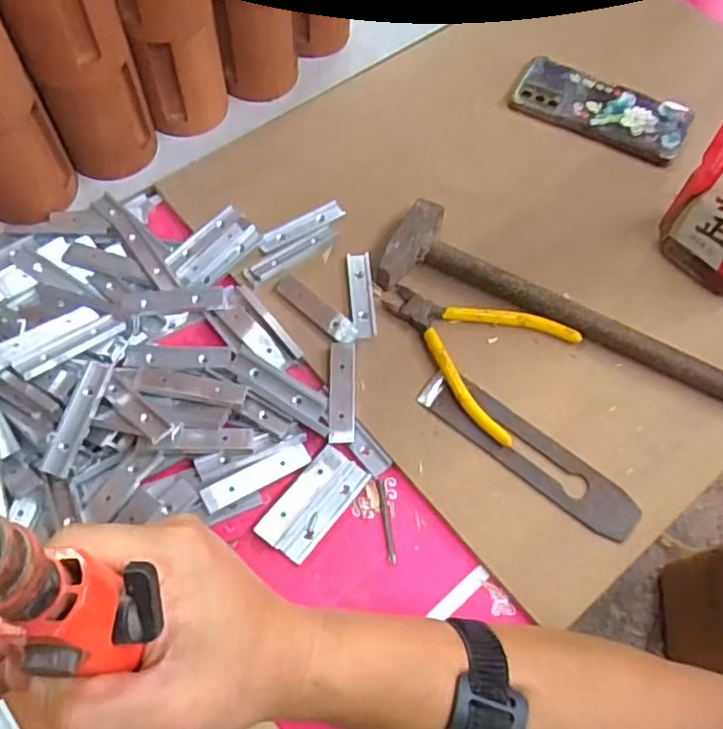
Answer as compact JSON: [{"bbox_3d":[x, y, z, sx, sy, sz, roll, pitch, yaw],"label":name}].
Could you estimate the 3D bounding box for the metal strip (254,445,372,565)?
[{"bbox_3d":[-0.033,0.097,0.457,0.039,0.008,0.080,36,69,13],"label":"metal strip"}]

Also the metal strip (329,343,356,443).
[{"bbox_3d":[-0.014,0.021,0.490,0.019,0.010,0.076,1,65,-2],"label":"metal strip"}]

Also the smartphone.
[{"bbox_3d":[0.230,-0.248,0.628,0.163,0.012,0.077,26,67,10],"label":"smartphone"}]

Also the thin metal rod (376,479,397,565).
[{"bbox_3d":[0.018,0.109,0.457,0.006,0.004,0.057,-7,66,-5],"label":"thin metal rod"}]

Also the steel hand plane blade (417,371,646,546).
[{"bbox_3d":[0.120,0.063,0.475,0.173,0.005,0.039,37,73,17],"label":"steel hand plane blade"}]

